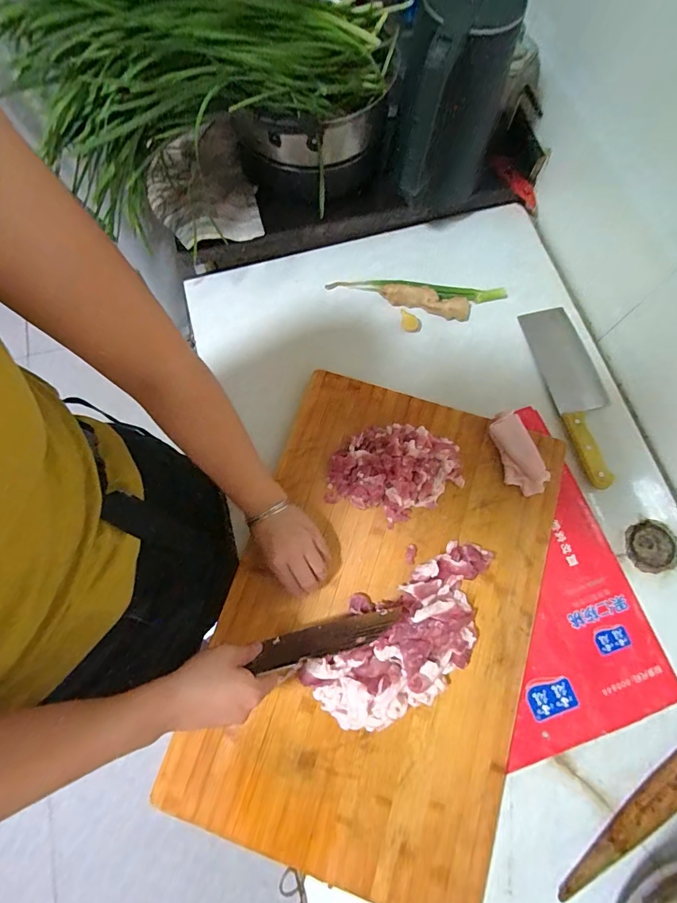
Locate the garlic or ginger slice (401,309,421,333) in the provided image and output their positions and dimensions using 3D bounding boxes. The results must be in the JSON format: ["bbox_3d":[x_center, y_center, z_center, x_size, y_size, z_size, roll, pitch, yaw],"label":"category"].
[{"bbox_3d":[0.110,-0.204,0.651,0.022,0.018,0.041,-40,77,-11],"label":"garlic or ginger slice"}]

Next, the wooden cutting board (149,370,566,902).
[{"bbox_3d":[0.052,0.190,0.518,0.367,0.031,0.559,18,73,4],"label":"wooden cutting board"}]

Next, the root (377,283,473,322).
[{"bbox_3d":[0.136,-0.234,0.649,0.139,0.033,0.024,16,73,5],"label":"root"}]

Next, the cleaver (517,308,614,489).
[{"bbox_3d":[0.349,-0.089,0.607,0.076,0.023,0.277,-12,73,-4],"label":"cleaver"}]

